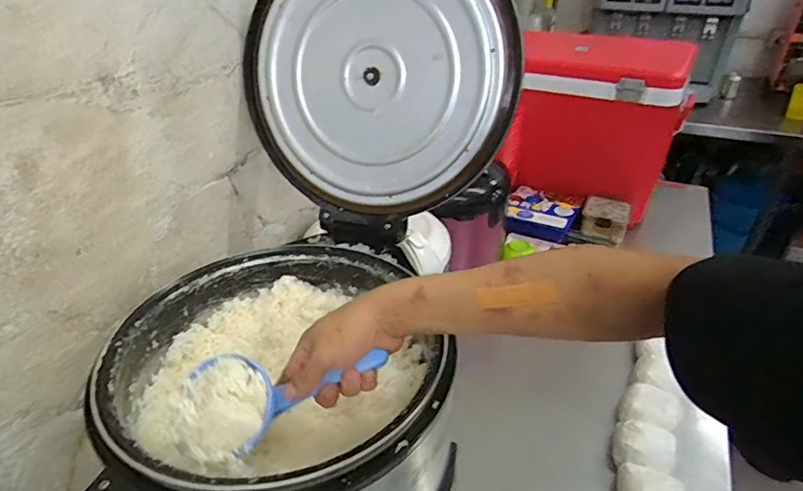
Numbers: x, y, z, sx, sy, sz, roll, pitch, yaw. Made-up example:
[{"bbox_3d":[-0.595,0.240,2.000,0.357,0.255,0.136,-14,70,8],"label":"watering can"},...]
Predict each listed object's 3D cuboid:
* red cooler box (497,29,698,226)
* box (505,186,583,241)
[{"bbox_3d":[0.488,-0.319,1.323,0.373,0.349,0.311,13,36,19],"label":"red cooler box"},{"bbox_3d":[0.347,-0.081,1.278,0.177,0.053,0.150,13,37,20],"label":"box"}]

